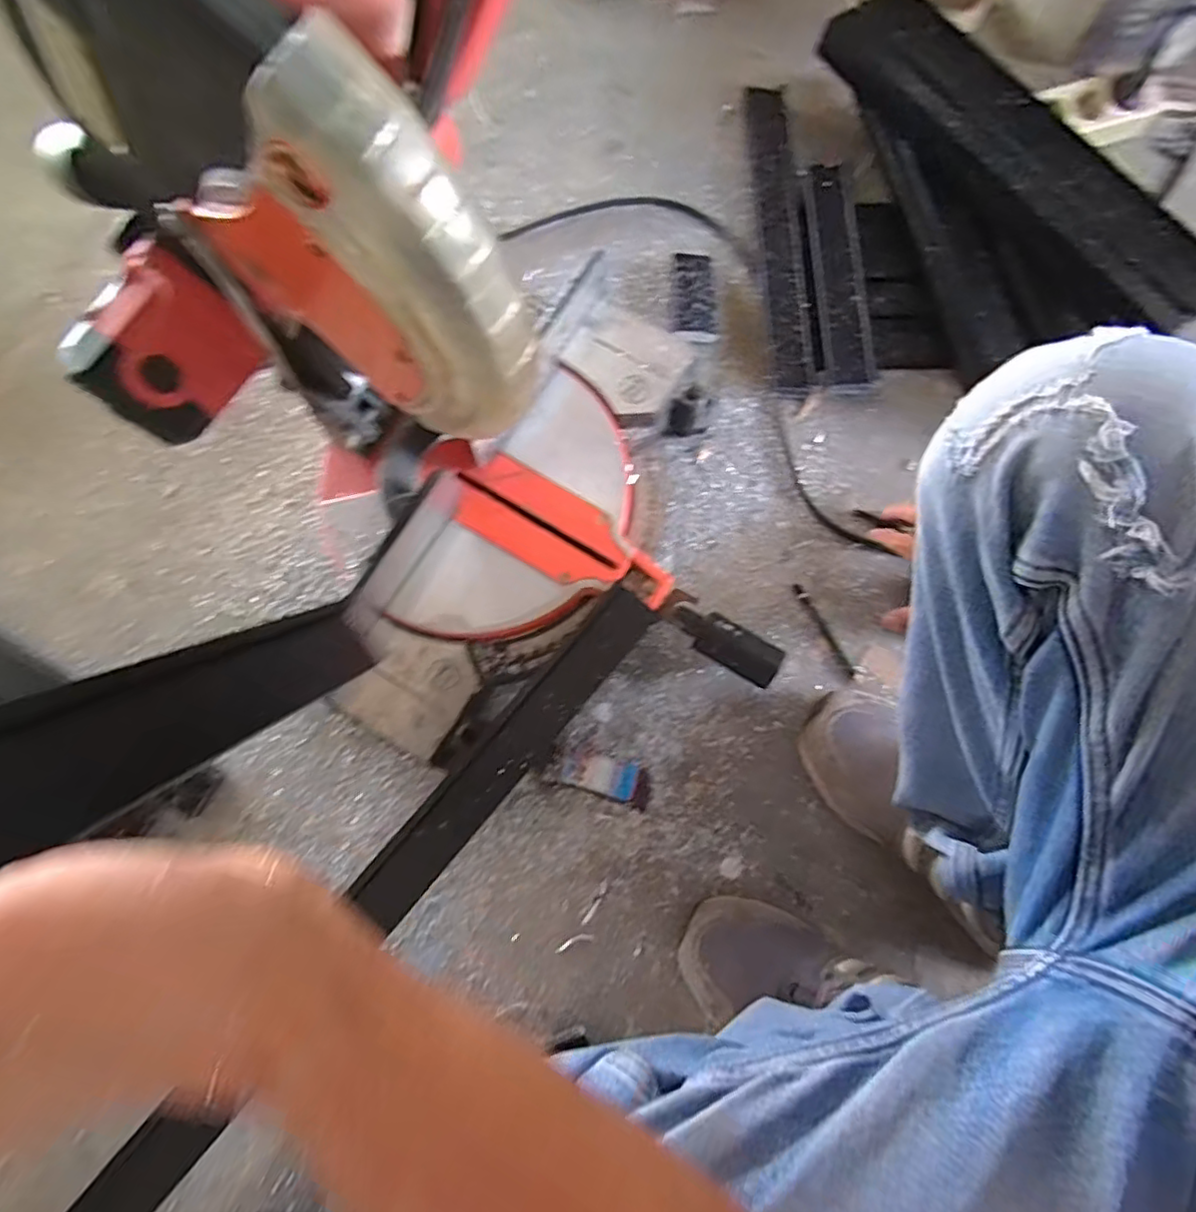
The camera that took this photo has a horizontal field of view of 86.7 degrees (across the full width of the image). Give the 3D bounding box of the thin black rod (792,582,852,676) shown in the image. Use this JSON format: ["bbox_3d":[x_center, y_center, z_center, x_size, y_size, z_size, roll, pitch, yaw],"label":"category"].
[{"bbox_3d":[0.214,0.022,0.602,0.009,0.004,0.099,-28,80,-6],"label":"thin black rod"}]

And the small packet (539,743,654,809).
[{"bbox_3d":[0.001,0.152,0.572,0.097,0.019,0.035,19,79,3],"label":"small packet"}]

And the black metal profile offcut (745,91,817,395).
[{"bbox_3d":[0.195,-0.408,0.693,0.049,0.024,0.379,-2,78,-1],"label":"black metal profile offcut"}]

